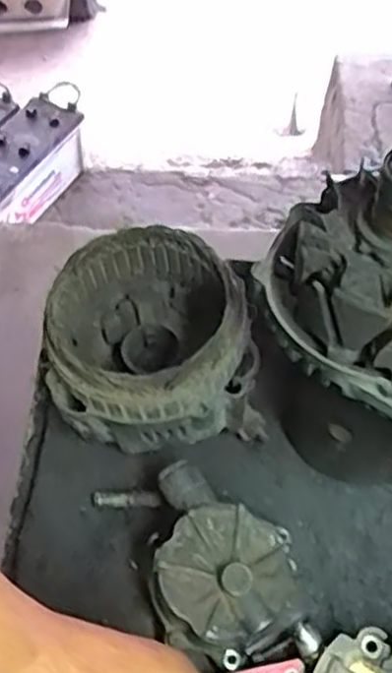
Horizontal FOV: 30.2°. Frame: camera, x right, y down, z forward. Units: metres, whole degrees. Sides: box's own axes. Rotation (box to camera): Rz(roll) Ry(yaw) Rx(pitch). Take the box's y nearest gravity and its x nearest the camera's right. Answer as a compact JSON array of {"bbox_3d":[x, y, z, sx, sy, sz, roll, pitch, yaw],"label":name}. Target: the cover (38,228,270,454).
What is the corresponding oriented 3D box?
[{"bbox_3d":[-0.031,0.005,0.501,0.133,0.105,0.126,-8,53,-8],"label":"cover"}]

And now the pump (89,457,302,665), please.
[{"bbox_3d":[0.003,0.129,0.454,0.089,0.061,0.137,-25,57,-19],"label":"pump"}]

